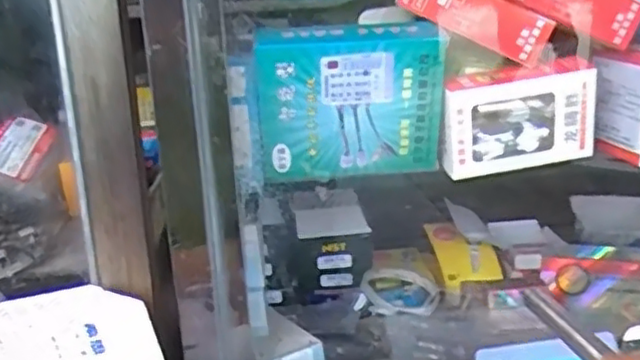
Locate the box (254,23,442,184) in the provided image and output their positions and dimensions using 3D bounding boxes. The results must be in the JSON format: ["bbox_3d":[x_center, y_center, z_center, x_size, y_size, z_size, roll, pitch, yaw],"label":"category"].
[{"bbox_3d":[0.022,-0.055,0.503,0.137,0.111,0.028,-5,17,-6],"label":"box"}]

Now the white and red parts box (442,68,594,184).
[{"bbox_3d":[0.148,-0.045,0.510,0.111,0.075,0.022,-4,17,-4],"label":"white and red parts box"}]

